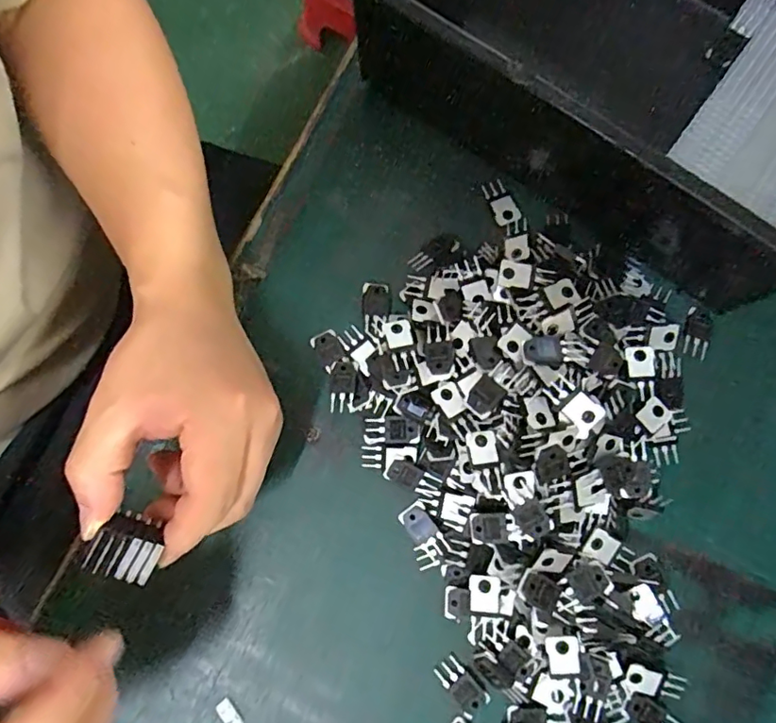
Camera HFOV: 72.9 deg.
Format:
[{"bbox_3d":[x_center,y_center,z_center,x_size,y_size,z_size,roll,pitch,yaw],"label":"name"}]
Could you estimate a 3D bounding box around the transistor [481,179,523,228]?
[{"bbox_3d":[0.071,-0.100,0.330,0.015,0.007,0.030,-27,79,-4],"label":"transistor"}]

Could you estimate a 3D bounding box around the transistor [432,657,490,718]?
[{"bbox_3d":[0.038,0.171,0.275,0.015,0.004,0.028,-43,81,-7],"label":"transistor"}]

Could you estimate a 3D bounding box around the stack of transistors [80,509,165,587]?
[{"bbox_3d":[-0.116,0.082,0.234,0.026,0.016,0.026,24,72,-13],"label":"stack of transistors"}]

